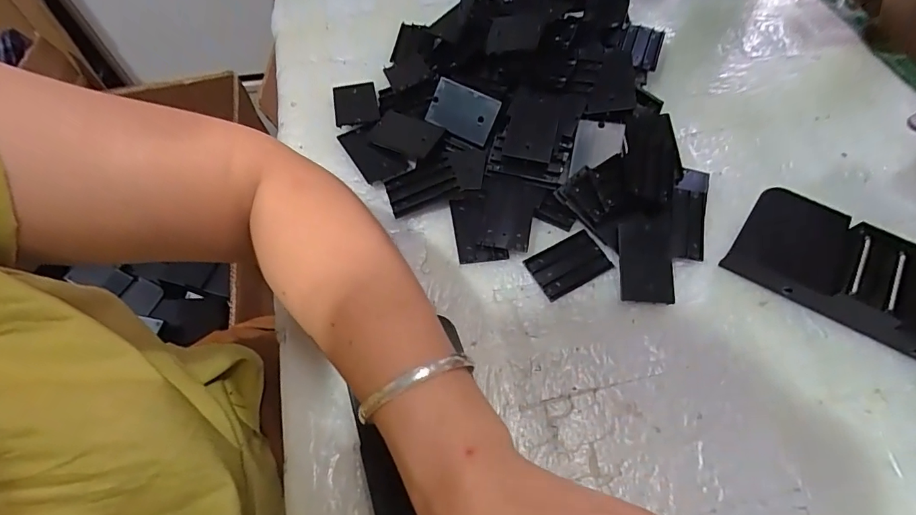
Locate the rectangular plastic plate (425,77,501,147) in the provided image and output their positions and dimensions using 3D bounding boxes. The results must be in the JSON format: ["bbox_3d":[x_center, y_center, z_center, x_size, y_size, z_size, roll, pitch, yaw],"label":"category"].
[{"bbox_3d":[0.003,-0.116,0.371,0.054,0.004,0.036,28,103,13],"label":"rectangular plastic plate"}]

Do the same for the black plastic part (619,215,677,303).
[{"bbox_3d":[0.131,0.002,0.324,0.037,0.007,0.060,5,75,-1],"label":"black plastic part"}]

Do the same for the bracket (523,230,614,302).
[{"bbox_3d":[0.078,0.005,0.332,0.053,0.005,0.035,-26,64,-14],"label":"bracket"}]

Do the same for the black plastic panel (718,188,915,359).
[{"bbox_3d":[0.272,0.014,0.314,0.162,0.029,0.070,29,65,15],"label":"black plastic panel"}]

